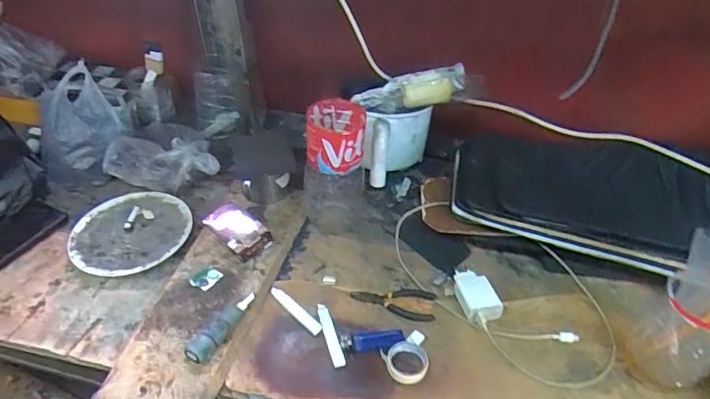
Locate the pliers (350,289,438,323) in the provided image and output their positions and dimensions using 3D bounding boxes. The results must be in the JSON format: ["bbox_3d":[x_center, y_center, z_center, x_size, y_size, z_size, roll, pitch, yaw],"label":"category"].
[{"bbox_3d":[0.055,0.137,0.700,0.114,0.005,0.054,13,43,13],"label":"pliers"}]

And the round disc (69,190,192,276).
[{"bbox_3d":[-0.340,0.050,0.772,0.173,0.018,0.173,1,42,-1],"label":"round disc"}]

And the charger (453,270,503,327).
[{"bbox_3d":[0.168,0.134,0.693,0.054,0.025,0.082,-7,43,-10],"label":"charger"}]

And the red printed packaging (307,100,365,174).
[{"bbox_3d":[-0.026,-0.090,0.714,0.077,0.078,0.086,3,42,2],"label":"red printed packaging"}]

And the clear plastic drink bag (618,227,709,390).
[{"bbox_3d":[0.387,0.134,0.580,0.082,0.199,0.097,-23,48,-25],"label":"clear plastic drink bag"}]

